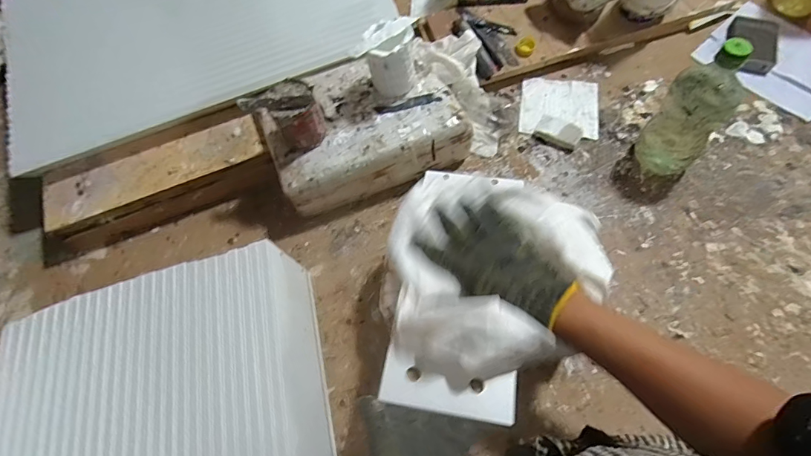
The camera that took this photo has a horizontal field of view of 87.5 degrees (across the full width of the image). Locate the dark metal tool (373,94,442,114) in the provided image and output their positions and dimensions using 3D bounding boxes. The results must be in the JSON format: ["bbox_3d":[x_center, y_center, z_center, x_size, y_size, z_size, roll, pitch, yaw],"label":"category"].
[{"bbox_3d":[0.004,-0.183,0.623,0.097,0.004,0.020,-13,68,-4],"label":"dark metal tool"}]

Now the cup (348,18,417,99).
[{"bbox_3d":[-0.025,-0.235,0.598,0.074,0.099,0.067,6,68,4],"label":"cup"}]

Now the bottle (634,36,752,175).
[{"bbox_3d":[0.391,-0.154,0.581,0.065,0.197,0.085,-31,67,-11],"label":"bottle"}]

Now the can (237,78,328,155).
[{"bbox_3d":[-0.159,-0.150,0.579,0.076,0.073,0.082,40,72,22],"label":"can"}]

